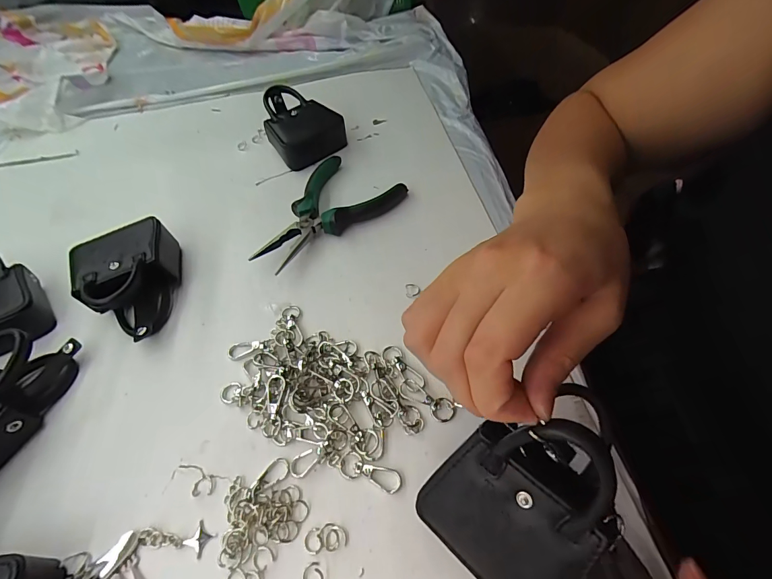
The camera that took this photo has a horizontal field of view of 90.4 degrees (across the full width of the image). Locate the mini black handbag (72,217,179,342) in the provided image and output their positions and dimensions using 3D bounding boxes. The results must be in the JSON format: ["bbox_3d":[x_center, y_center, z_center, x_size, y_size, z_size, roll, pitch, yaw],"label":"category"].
[{"bbox_3d":[-0.211,-0.007,0.320,0.076,0.041,0.110,-26,55,-14],"label":"mini black handbag"}]

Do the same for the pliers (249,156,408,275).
[{"bbox_3d":[-0.056,-0.069,0.362,0.091,0.022,0.145,26,59,22],"label":"pliers"}]

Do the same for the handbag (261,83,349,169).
[{"bbox_3d":[-0.098,-0.188,0.438,0.079,0.045,0.097,-26,55,-14],"label":"handbag"}]

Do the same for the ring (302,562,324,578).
[{"bbox_3d":[-0.040,0.154,0.206,0.011,0.004,0.012,-2,53,3],"label":"ring"}]

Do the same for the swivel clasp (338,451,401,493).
[{"bbox_3d":[-0.010,0.112,0.234,0.039,0.004,0.014,15,56,16],"label":"swivel clasp"}]

